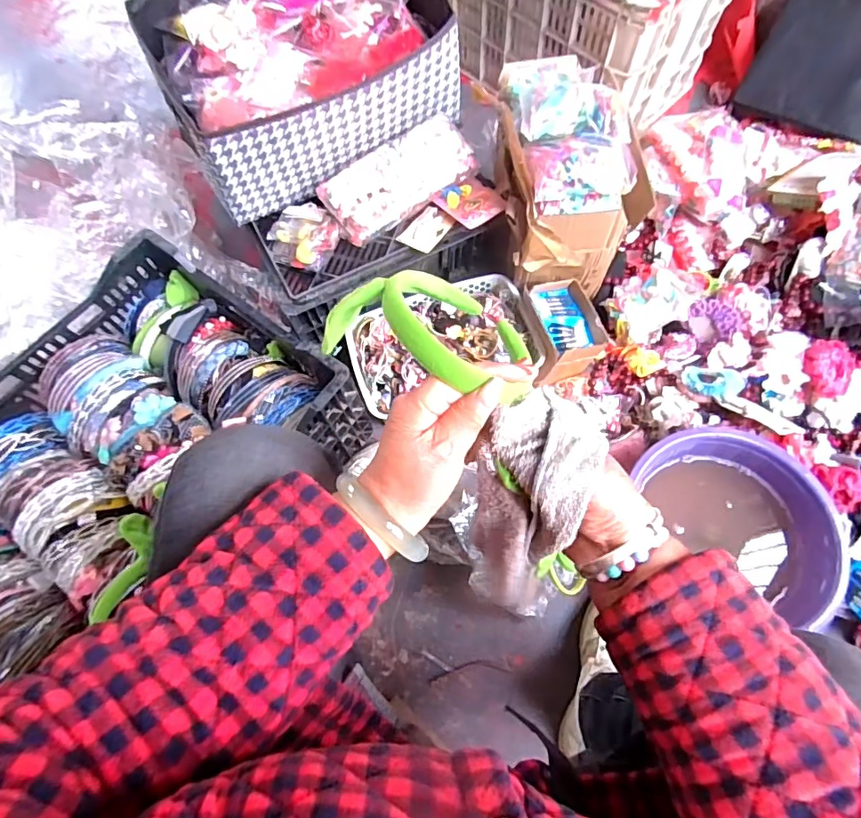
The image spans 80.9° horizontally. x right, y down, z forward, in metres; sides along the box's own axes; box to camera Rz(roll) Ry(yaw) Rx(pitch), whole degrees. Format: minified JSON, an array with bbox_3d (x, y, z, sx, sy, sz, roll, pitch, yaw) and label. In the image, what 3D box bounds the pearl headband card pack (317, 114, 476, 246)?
[{"bbox_3d":[-0.048,-0.345,0.759,0.233,0.065,0.099,-38,72,-12],"label":"pearl headband card pack"}]

